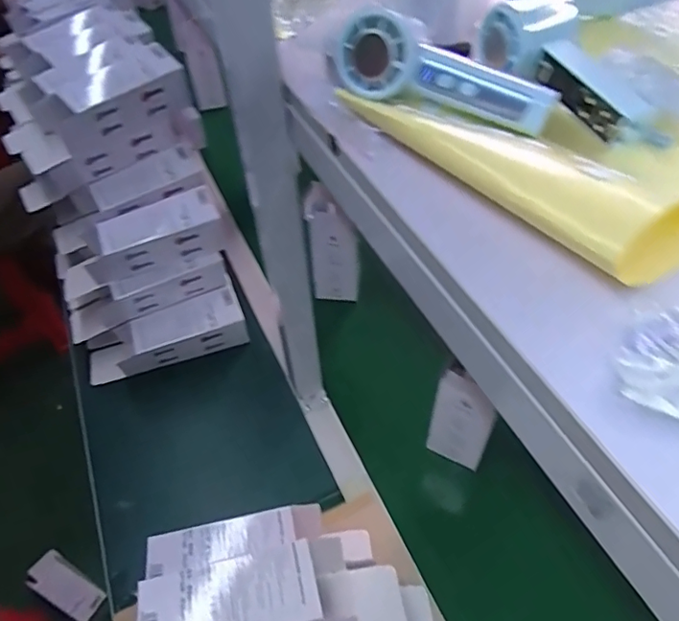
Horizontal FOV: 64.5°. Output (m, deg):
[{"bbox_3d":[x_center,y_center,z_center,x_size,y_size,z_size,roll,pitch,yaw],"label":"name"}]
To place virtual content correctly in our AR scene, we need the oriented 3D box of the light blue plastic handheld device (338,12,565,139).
[{"bbox_3d":[0.070,-0.163,0.364,0.146,0.054,0.034,13,51,14],"label":"light blue plastic handheld device"}]

